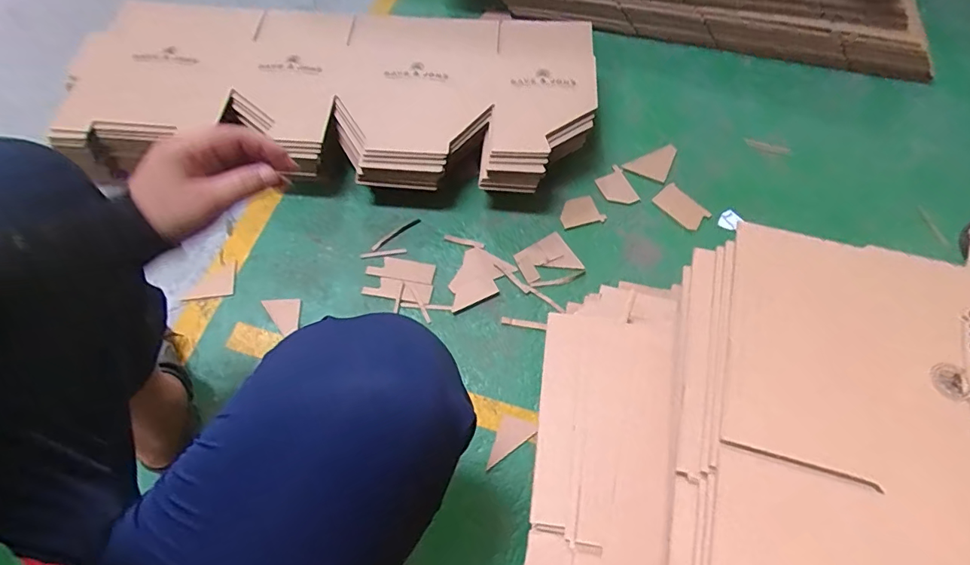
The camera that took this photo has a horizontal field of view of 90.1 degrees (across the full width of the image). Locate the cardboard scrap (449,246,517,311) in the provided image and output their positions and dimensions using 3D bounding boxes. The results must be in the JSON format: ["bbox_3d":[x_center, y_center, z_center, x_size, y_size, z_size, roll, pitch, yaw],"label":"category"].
[{"bbox_3d":[-0.017,-0.001,0.862,0.086,0.006,0.125,30,67,13],"label":"cardboard scrap"}]

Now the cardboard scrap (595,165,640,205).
[{"bbox_3d":[0.259,-0.192,0.969,0.068,0.006,0.095,-14,63,-13],"label":"cardboard scrap"}]

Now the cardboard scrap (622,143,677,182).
[{"bbox_3d":[0.349,-0.259,1.015,0.085,0.007,0.116,24,59,14],"label":"cardboard scrap"}]

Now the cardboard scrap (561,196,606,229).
[{"bbox_3d":[0.185,-0.137,0.938,0.087,0.005,0.056,-11,75,-11],"label":"cardboard scrap"}]

